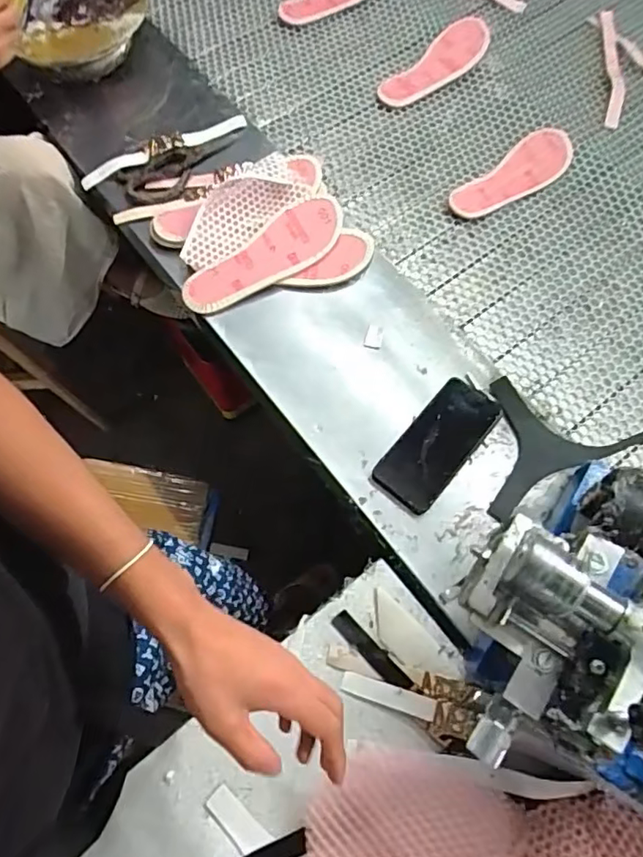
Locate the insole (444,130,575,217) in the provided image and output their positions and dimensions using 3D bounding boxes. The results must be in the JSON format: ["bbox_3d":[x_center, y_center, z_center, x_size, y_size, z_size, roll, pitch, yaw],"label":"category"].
[{"bbox_3d":[0.298,-0.383,0.840,0.243,0.013,0.075,-39,82,-15],"label":"insole"}]

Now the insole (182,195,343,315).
[{"bbox_3d":[-0.065,-0.232,0.744,0.255,0.028,0.079,-35,73,-13],"label":"insole"}]

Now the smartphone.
[{"bbox_3d":[0.140,0.018,0.663,0.076,0.014,0.172,38,73,13],"label":"smartphone"}]

